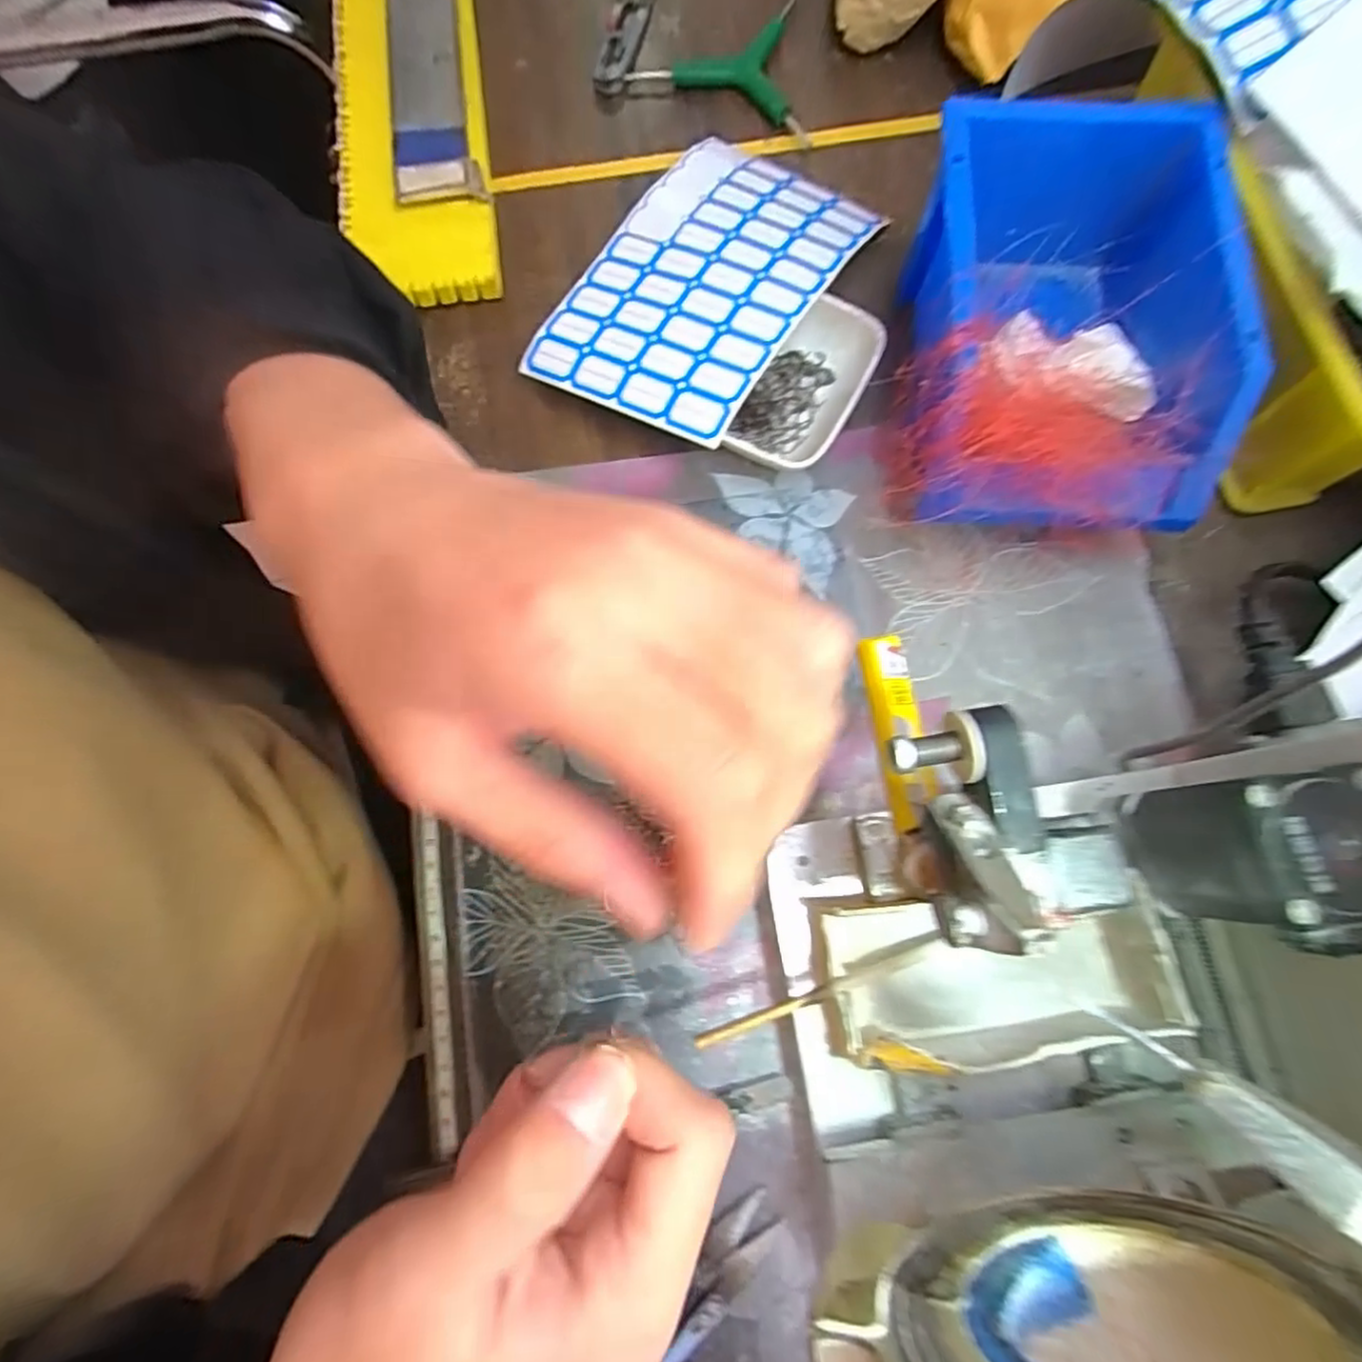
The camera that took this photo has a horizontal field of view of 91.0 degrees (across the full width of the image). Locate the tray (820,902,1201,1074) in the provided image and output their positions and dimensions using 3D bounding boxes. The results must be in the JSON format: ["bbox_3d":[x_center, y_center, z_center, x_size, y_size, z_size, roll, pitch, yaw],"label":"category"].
[{"bbox_3d":[0.113,0.108,0.242,0.118,0.035,0.052,-5,75,0],"label":"tray"}]

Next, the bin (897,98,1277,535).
[{"bbox_3d":[0.171,-0.155,0.310,0.132,0.082,0.192,8,75,4],"label":"bin"}]

